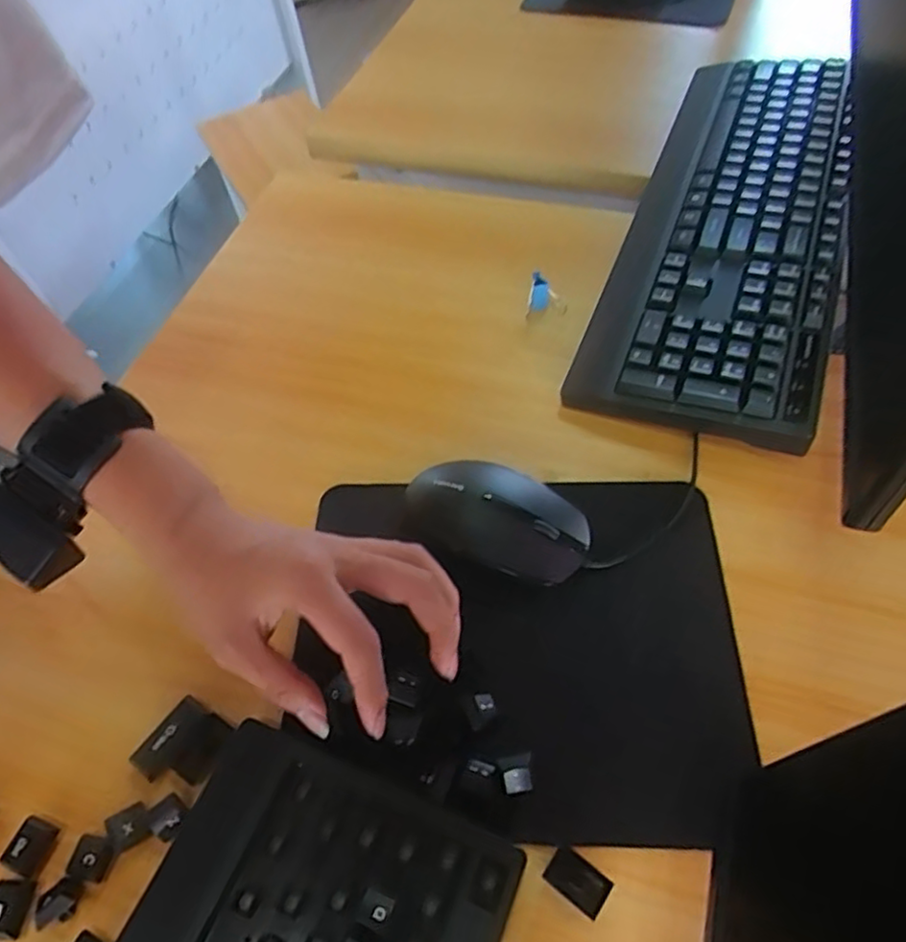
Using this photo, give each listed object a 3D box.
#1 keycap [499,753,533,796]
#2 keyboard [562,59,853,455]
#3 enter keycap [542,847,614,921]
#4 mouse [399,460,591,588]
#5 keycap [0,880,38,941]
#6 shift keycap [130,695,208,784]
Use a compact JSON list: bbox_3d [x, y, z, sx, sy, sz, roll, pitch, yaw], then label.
[{"bbox_3d":[0.031,0.144,0.313,0.015,0.010,0.015,-14,56,-4],"label":"keycap"},{"bbox_3d":[0.219,-0.198,0.511,0.155,0.045,0.422,17,60,16],"label":"keyboard"},{"bbox_3d":[0.056,0.184,0.294,0.026,0.007,0.017,31,64,23],"label":"enter keycap"},{"bbox_3d":[0.024,0.029,0.383,0.107,0.035,0.061,23,61,19],"label":"mouse"},{"bbox_3d":[-0.205,0.203,0.303,0.016,0.012,0.023,0,57,5],"label":"keycap"},{"bbox_3d":[-0.145,0.138,0.338,0.017,0.013,0.041,29,63,22],"label":"shift keycap"}]

